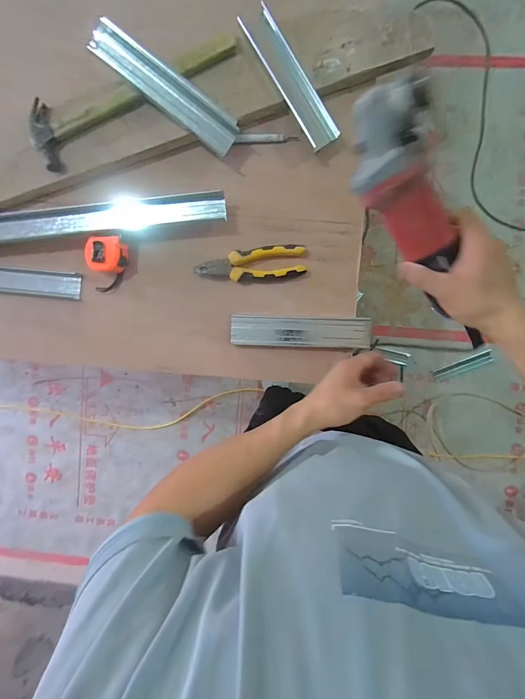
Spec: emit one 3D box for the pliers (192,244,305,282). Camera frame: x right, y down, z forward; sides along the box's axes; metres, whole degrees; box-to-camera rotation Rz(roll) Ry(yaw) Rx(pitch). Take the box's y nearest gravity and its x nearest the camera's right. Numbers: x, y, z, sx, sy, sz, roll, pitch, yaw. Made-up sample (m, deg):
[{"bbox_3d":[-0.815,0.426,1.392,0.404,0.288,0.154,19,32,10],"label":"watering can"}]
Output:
[{"bbox_3d":[-0.020,-0.147,0.567,0.189,0.029,0.057,-8,93,4],"label":"pliers"}]

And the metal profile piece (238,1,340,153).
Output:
[{"bbox_3d":[0.046,-0.444,0.518,0.052,0.020,0.238,-30,91,5],"label":"metal profile piece"}]

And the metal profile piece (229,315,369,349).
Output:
[{"bbox_3d":[0.069,-0.031,0.572,0.245,0.025,0.056,1,93,3],"label":"metal profile piece"}]

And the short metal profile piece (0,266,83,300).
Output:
[{"bbox_3d":[-0.465,-0.131,0.607,0.235,0.024,0.050,5,94,3],"label":"short metal profile piece"}]

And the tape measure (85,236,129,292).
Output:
[{"bbox_3d":[-0.283,-0.159,0.577,0.063,0.040,0.107,11,94,3],"label":"tape measure"}]

